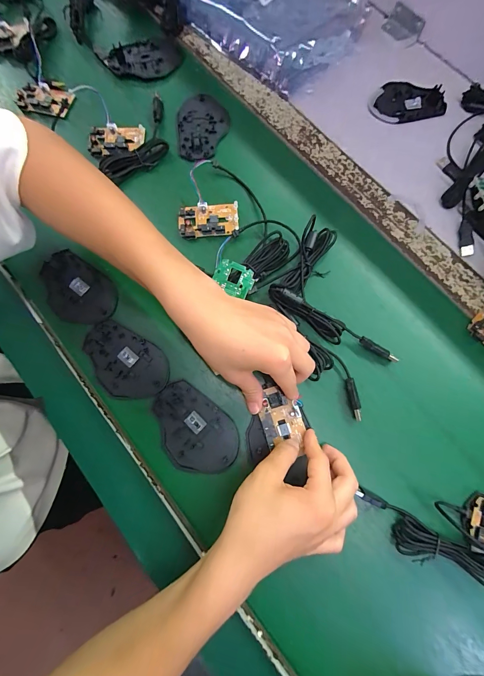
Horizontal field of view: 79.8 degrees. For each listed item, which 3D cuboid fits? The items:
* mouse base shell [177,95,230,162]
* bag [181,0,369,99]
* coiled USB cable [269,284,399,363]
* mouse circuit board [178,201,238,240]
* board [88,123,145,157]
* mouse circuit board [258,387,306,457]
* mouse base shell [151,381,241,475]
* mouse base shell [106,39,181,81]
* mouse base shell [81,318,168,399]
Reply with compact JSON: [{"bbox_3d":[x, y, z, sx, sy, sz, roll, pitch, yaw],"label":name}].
[{"bbox_3d":[-0.055,-0.299,0.413,0.072,0.010,0.113,-7,80,1],"label":"mouse base shell"},{"bbox_3d":[0.030,-0.512,0.430,0.189,0.050,0.296,-43,81,-5],"label":"bag"},{"bbox_3d":[0.102,-0.012,0.339,0.162,0.031,0.024,30,82,7],"label":"coiled USB cable"},{"bbox_3d":[-0.044,-0.153,0.376,0.077,0.012,0.044,-4,77,-2],"label":"mouse circuit board"},{"bbox_3d":[-0.176,-0.280,0.408,0.075,0.010,0.045,-7,80,1],"label":"board"},{"bbox_3d":[0.043,0.090,0.317,0.044,0.018,0.071,-17,78,-5],"label":"mouse circuit board"},{"bbox_3d":[-0.055,0.102,0.323,0.106,0.004,0.074,42,80,8],"label":"mouse base shell"},{"bbox_3d":[-0.147,-0.423,0.442,0.112,0.012,0.075,-16,80,-1],"label":"mouse base shell"},{"bbox_3d":[-0.139,0.029,0.341,0.109,0.004,0.071,28,78,5],"label":"mouse base shell"}]

